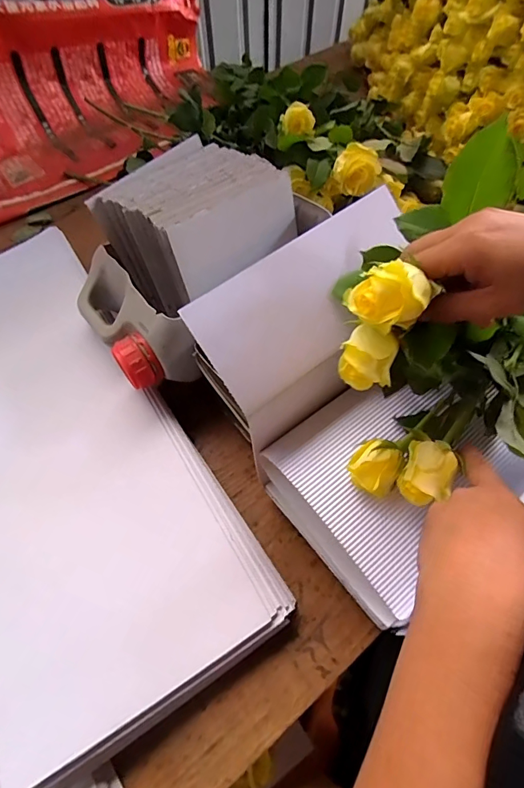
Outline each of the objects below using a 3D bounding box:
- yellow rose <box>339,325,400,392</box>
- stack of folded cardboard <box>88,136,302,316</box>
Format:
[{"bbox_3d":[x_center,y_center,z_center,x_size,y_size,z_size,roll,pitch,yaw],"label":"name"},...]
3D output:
[{"bbox_3d":[0.066,-0.023,0.260,0.034,0.031,0.025,5,59,5],"label":"yellow rose"},{"bbox_3d":[-0.066,-0.185,0.515,0.179,0.156,0.172,34,65,20],"label":"stack of folded cardboard"}]

